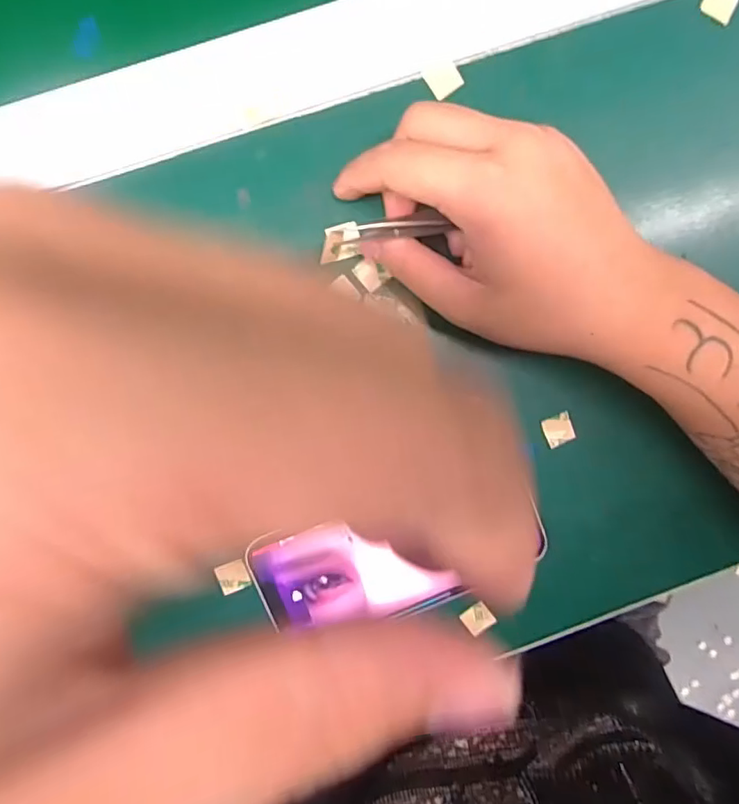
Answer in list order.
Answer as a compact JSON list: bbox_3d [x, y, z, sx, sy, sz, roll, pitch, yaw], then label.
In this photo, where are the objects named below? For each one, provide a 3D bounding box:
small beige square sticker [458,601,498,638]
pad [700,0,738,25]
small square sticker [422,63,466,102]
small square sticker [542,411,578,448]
[{"bbox_3d":[0.059,0.117,0.294,0.015,0.004,0.015,-35,98,0],"label":"small beige square sticker"},{"bbox_3d":[0.174,-0.197,0.268,0.017,0.004,0.016,23,97,-11],"label":"pad"},{"bbox_3d":[0.036,-0.154,0.256,0.015,0.004,0.015,-36,98,0],"label":"small square sticker"},{"bbox_3d":[0.100,0.015,0.284,0.015,0.004,0.016,-24,98,-1],"label":"small square sticker"}]

